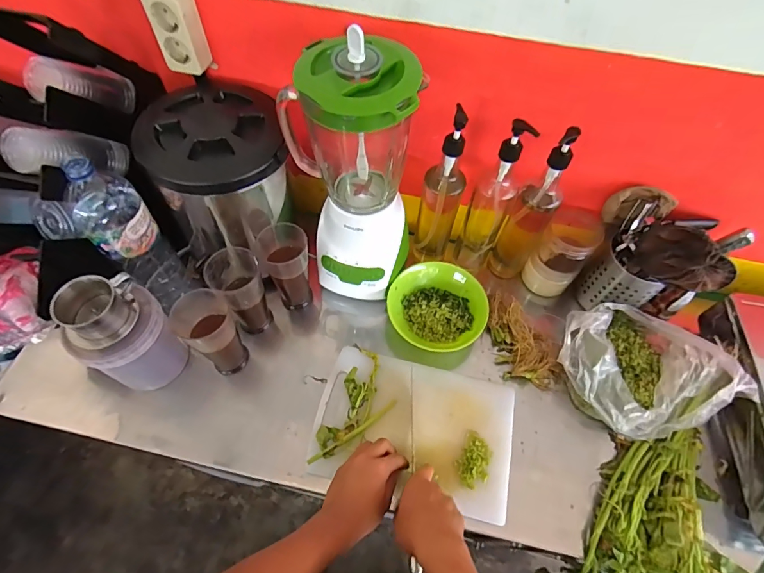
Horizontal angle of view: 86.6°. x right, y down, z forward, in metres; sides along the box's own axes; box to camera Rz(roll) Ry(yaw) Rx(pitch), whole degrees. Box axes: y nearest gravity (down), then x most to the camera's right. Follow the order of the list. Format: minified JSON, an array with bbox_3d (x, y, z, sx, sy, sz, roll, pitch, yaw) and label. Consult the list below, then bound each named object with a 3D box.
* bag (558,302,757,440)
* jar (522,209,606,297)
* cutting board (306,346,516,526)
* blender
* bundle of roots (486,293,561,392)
[{"bbox_3d":[0.390,0.127,0.626,0.203,0.157,0.191,-16,61,-12],"label":"bag"},{"bbox_3d":[0.326,-0.059,0.742,0.086,0.160,0.091,1,59,-2],"label":"jar"},{"bbox_3d":[0.060,0.222,0.636,0.285,0.020,0.199,13,59,5],"label":"cutting board"},{"bbox_3d":[-0.038,-0.142,0.605,0.174,0.375,0.155,-11,60,-9],"label":"blender"},{"bbox_3d":[0.237,0.093,0.710,0.096,0.046,0.182,-21,62,-15],"label":"bundle of roots"}]

